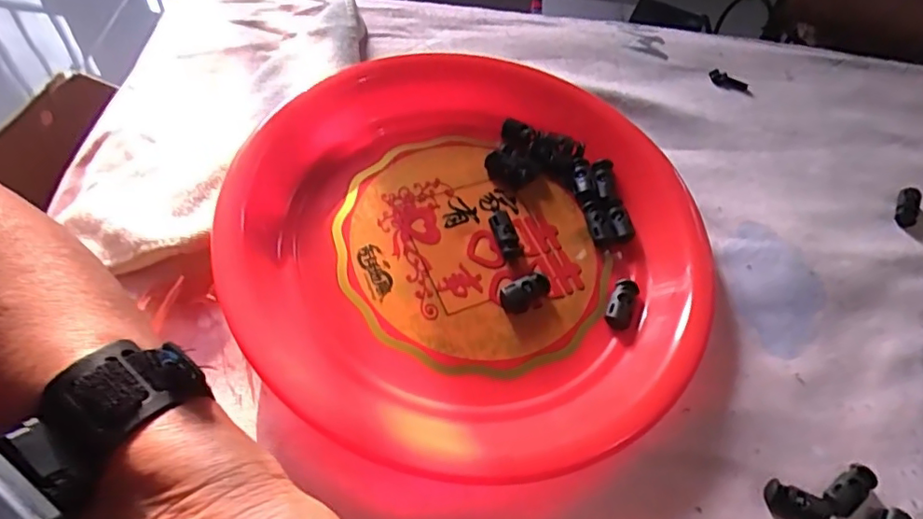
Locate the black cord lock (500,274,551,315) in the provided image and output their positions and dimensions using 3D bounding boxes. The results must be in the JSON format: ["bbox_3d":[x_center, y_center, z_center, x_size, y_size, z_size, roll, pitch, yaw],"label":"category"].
[{"bbox_3d":[0.034,0.018,0.311,0.028,0.009,0.014,-28,66,-20],"label":"black cord lock"}]

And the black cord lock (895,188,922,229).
[{"bbox_3d":[0.297,-0.034,0.386,0.015,0.009,0.032,25,62,11],"label":"black cord lock"}]

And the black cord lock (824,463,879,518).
[{"bbox_3d":[0.189,0.113,0.281,0.030,0.007,0.015,-29,66,-21],"label":"black cord lock"}]

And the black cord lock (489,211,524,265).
[{"bbox_3d":[0.025,-0.013,0.325,0.012,0.008,0.030,-16,76,-12],"label":"black cord lock"}]

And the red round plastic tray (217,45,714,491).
[{"bbox_3d":[0.008,-0.014,0.320,0.260,0.038,0.279,1,60,-3],"label":"red round plastic tray"}]

